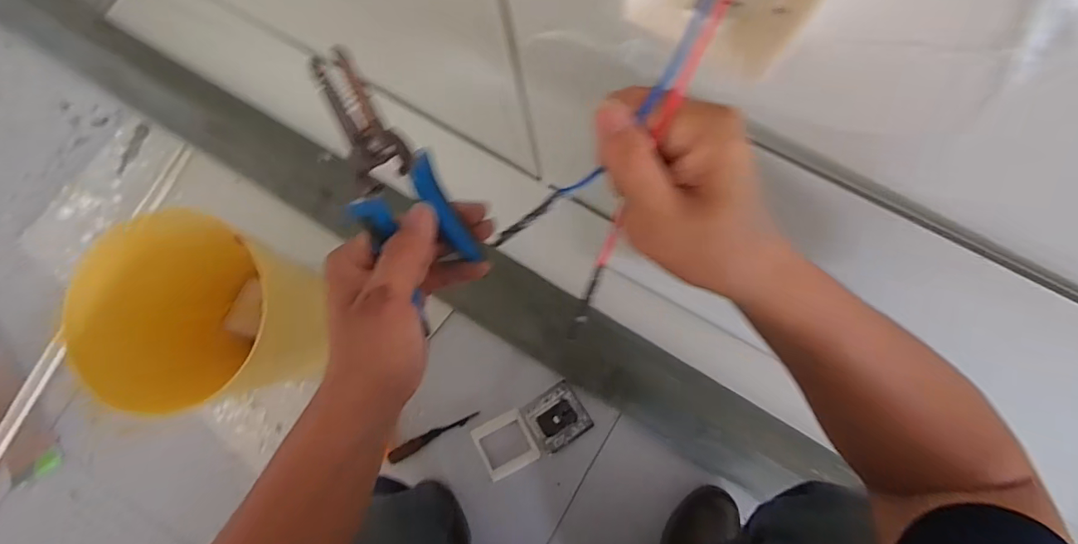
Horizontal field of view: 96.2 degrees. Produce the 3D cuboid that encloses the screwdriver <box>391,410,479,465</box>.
[{"bbox_3d":[-0.165,0.256,0.760,0.148,0.015,0.020,-28,81,-1],"label":"screwdriver"}]

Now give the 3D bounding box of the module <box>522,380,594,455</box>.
[{"bbox_3d":[0.028,0.228,0.753,0.086,0.020,0.083,-34,82,-2],"label":"module"}]

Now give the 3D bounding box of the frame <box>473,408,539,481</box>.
[{"bbox_3d":[-0.051,0.270,0.755,0.085,0.006,0.083,-28,81,-1],"label":"frame"}]

